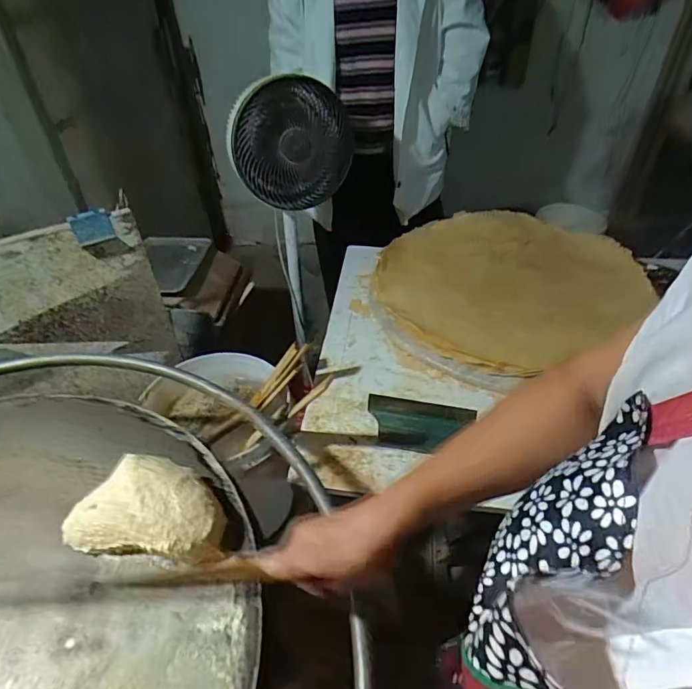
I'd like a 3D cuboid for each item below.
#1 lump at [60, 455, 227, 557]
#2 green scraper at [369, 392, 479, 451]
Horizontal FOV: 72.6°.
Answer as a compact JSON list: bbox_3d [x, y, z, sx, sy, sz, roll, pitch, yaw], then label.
[{"bbox_3d":[-0.201,0.166,0.490,0.158,0.057,0.092,5,41,9],"label":"lump"},{"bbox_3d":[0.129,0.140,0.840,0.188,0.020,0.123,7,42,11],"label":"green scraper"}]

